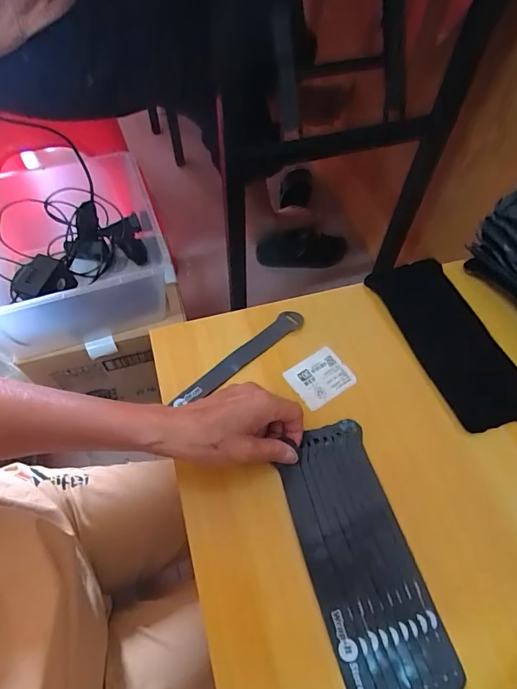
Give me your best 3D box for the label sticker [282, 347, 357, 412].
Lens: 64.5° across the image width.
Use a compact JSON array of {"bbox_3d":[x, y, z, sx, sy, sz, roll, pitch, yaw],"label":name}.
[{"bbox_3d":[0.062,0.033,0.407,0.059,0.004,0.050,-29,63,-18],"label":"label sticker"}]

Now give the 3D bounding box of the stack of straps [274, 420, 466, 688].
[{"bbox_3d":[0.079,0.163,0.324,0.082,0.013,0.198,-12,59,-8],"label":"stack of straps"}]

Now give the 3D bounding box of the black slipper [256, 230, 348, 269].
[{"bbox_3d":[0.122,-0.264,1.161,0.253,0.085,0.067,0,58,-1],"label":"black slipper"}]

